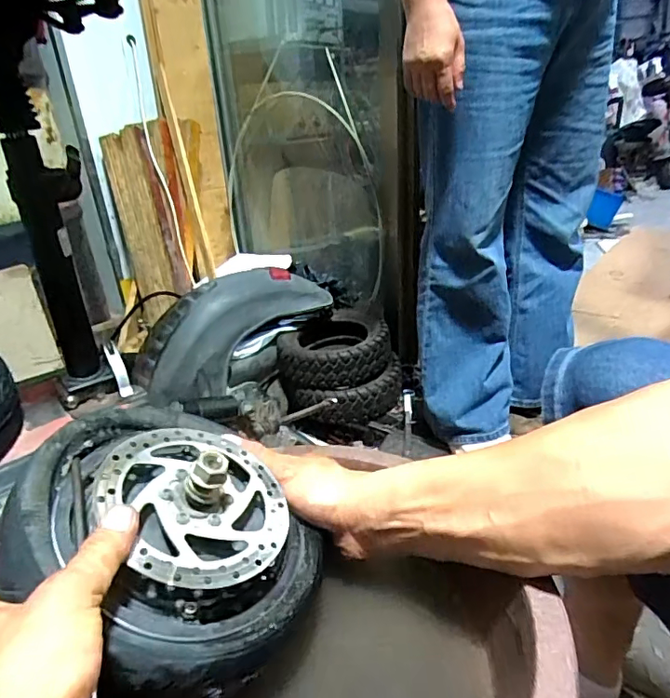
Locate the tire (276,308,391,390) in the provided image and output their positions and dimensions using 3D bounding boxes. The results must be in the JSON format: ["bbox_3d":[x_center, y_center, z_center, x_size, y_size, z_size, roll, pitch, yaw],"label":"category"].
[{"bbox_3d":[-0.002,-0.003,1.187,0.254,0.097,0.223,-9,26,-6],"label":"tire"}]

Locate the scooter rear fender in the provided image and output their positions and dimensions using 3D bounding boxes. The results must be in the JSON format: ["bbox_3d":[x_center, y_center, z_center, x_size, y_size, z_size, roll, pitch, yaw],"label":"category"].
[{"bbox_3d":[-0.115,-0.032,0.626,0.070,0.101,0.266,21,53,43],"label":"scooter rear fender"}]

